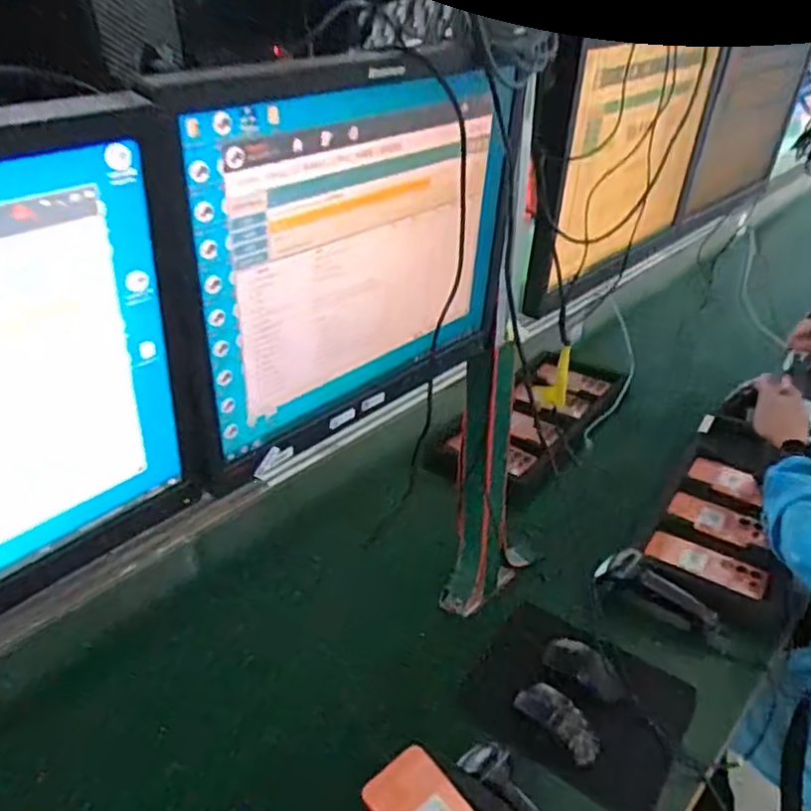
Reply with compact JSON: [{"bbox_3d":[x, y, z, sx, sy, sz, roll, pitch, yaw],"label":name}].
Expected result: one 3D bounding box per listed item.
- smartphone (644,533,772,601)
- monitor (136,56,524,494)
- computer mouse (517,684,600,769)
[{"bbox_3d":[0.472,0.249,1.072,0.177,0.012,0.074,17,36,32],"label":"smartphone"},{"bbox_3d":[-0.028,-0.127,0.567,0.052,0.300,0.371,27,43,37],"label":"monitor"},{"bbox_3d":[0.189,0.384,0.838,0.049,0.037,0.110,-26,40,-32],"label":"computer mouse"}]

